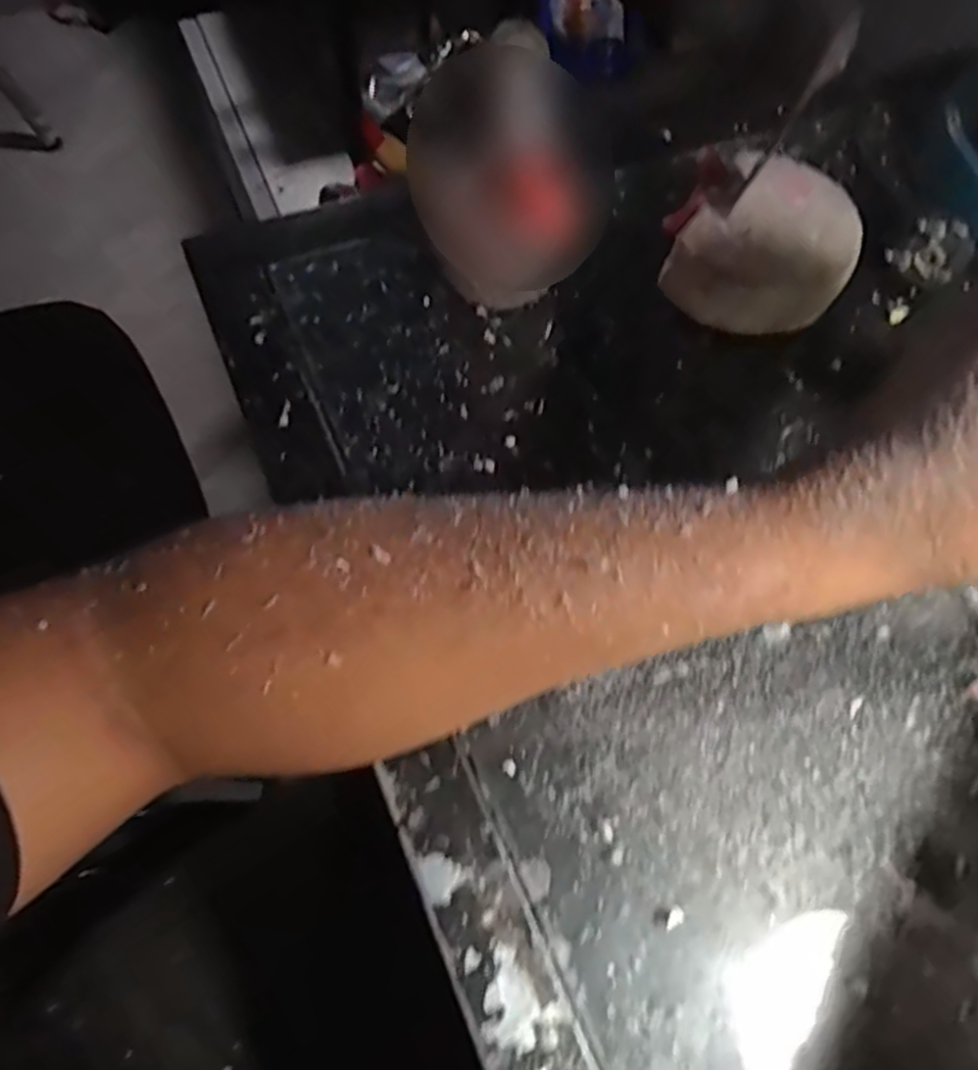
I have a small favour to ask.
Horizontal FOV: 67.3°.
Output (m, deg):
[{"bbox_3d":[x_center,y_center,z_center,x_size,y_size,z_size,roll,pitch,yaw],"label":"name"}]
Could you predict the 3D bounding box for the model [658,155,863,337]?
[{"bbox_3d":[0.140,-0.144,0.372,0.080,0.037,0.094,26,65,9],"label":"model"}]

